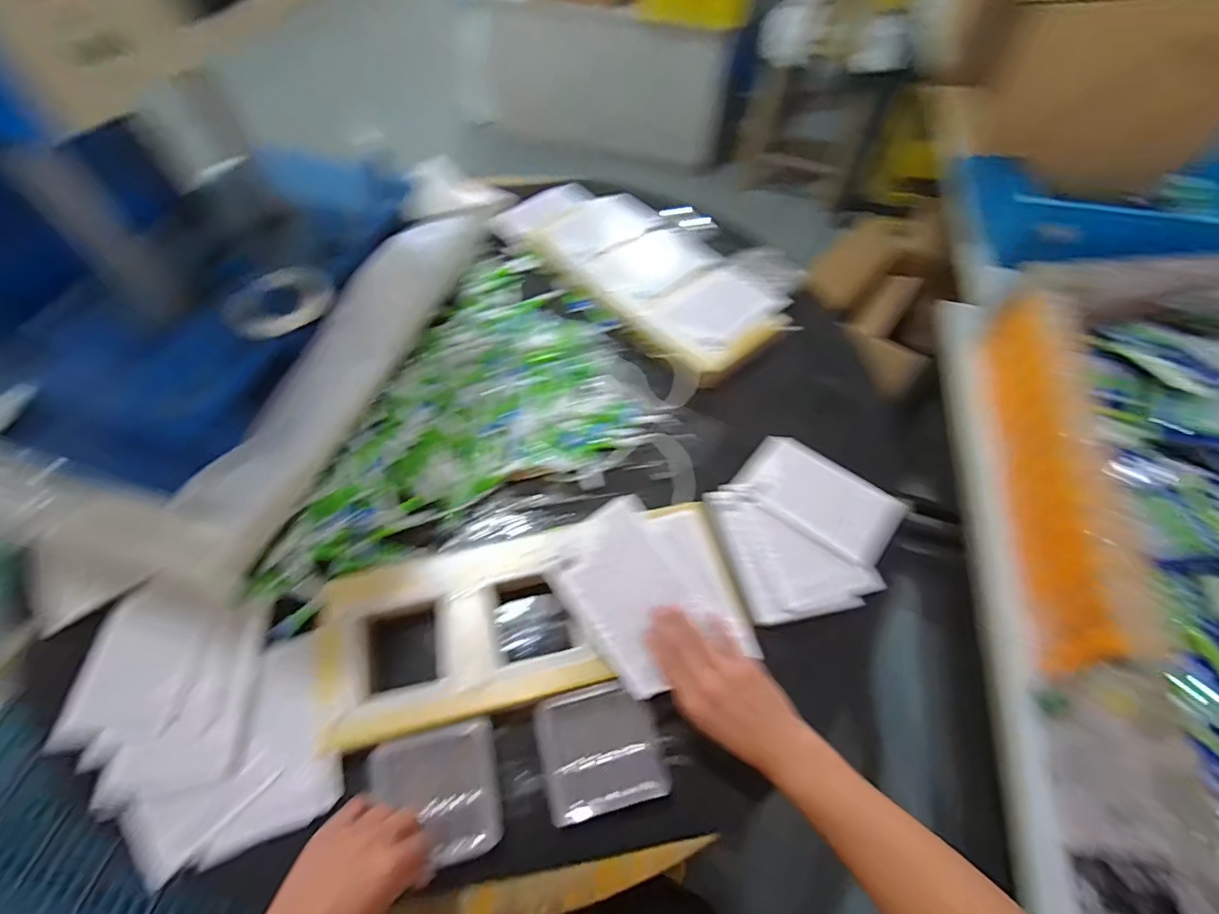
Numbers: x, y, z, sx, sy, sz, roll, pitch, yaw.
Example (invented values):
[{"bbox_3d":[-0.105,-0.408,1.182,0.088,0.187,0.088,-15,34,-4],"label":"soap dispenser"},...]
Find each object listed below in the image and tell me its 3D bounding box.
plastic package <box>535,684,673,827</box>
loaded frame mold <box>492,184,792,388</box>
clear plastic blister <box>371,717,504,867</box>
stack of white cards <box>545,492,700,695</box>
[{"bbox_3d":[-0.008,0.275,0.492,0.113,0.015,0.102,-13,58,-7],"label":"plastic package"},{"bbox_3d":[0.074,-0.322,0.858,0.263,0.041,0.475,-37,65,-22],"label":"loaded frame mold"},{"bbox_3d":[-0.157,0.306,0.472,0.105,0.020,0.104,-13,58,-7],"label":"clear plastic blister"},{"bbox_3d":[0.024,0.139,0.529,0.117,0.019,0.161,-35,82,-16],"label":"stack of white cards"}]

